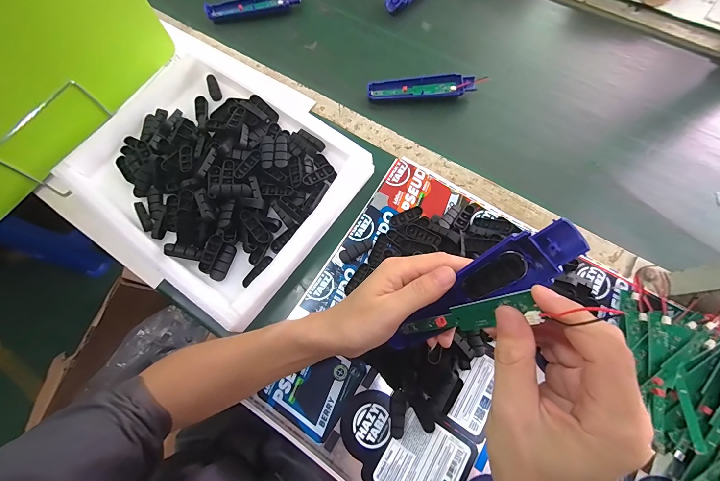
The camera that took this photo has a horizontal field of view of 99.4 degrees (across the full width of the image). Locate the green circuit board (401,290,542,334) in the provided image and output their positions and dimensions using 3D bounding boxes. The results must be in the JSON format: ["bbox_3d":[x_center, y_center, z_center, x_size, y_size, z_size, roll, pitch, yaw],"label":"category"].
[{"bbox_3d":[0.069,0.060,0.229,0.006,0.131,0.019,-21,81,-32],"label":"green circuit board"}]

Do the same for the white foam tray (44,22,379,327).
[{"bbox_3d":[-0.221,-0.091,0.442,0.386,0.082,0.327,34,72,12],"label":"white foam tray"}]

